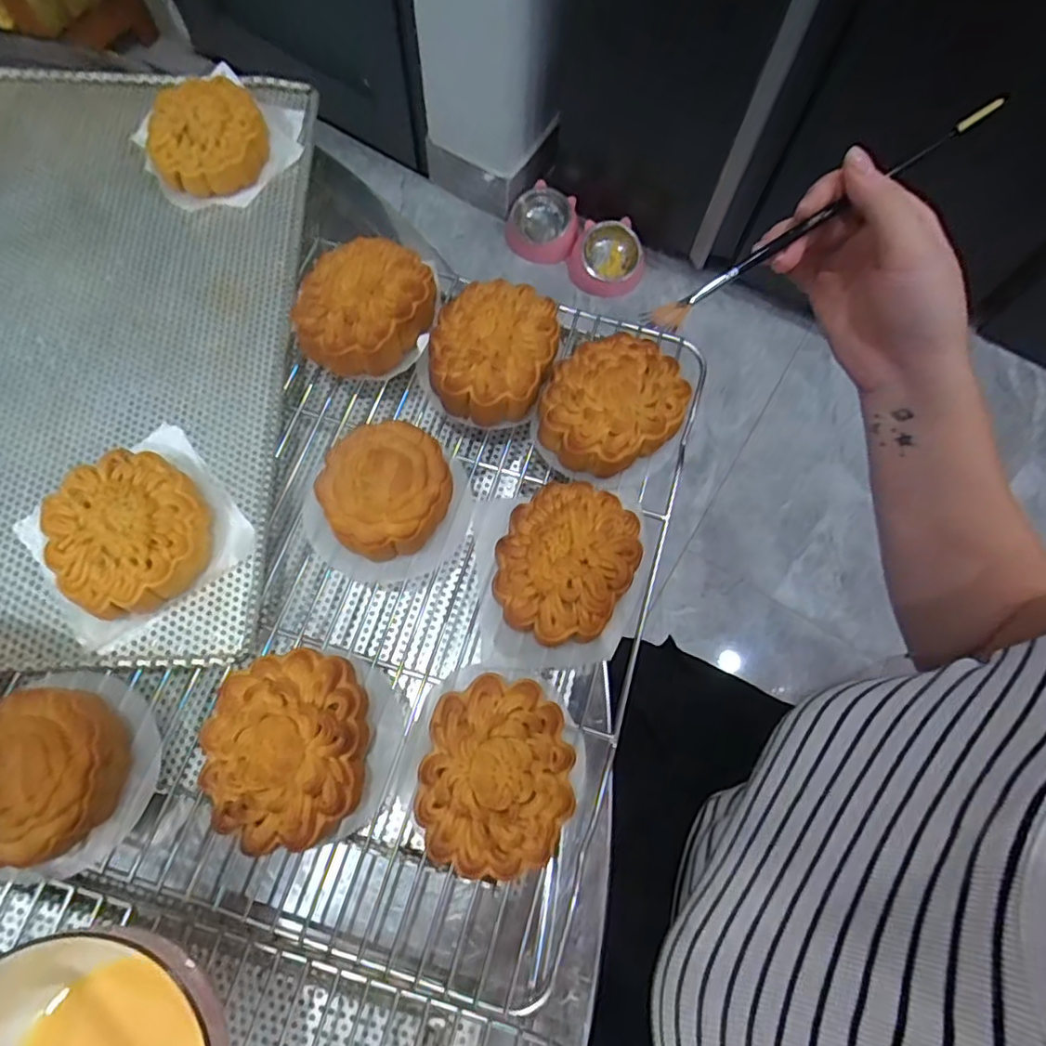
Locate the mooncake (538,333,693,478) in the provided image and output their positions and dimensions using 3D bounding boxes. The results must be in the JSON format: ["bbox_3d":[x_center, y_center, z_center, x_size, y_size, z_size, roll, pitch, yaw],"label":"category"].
[{"bbox_3d":[0.053,-0.070,0.361,0.081,0.033,0.071,-38,76,-14],"label":"mooncake"}]

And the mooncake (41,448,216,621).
[{"bbox_3d":[-0.214,0.004,0.332,0.076,0.032,0.085,-37,76,-14],"label":"mooncake"}]

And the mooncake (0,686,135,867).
[{"bbox_3d":[-0.229,0.118,0.288,0.065,0.033,0.072,-1,71,-3],"label":"mooncake"}]

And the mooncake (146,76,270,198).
[{"bbox_3d":[-0.221,-0.268,0.424,0.075,0.039,0.075,-34,75,-13],"label":"mooncake"}]

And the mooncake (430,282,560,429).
[{"bbox_3d":[-0.017,-0.105,0.367,0.070,0.041,0.075,1,71,-2],"label":"mooncake"}]

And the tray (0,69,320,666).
[{"bbox_3d":[-0.310,-0.127,0.387,0.313,0.015,0.427,-2,71,-3],"label":"tray"}]

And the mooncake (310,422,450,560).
[{"bbox_3d":[-0.075,-0.018,0.340,0.070,0.030,0.072,1,71,-2],"label":"mooncake"}]

